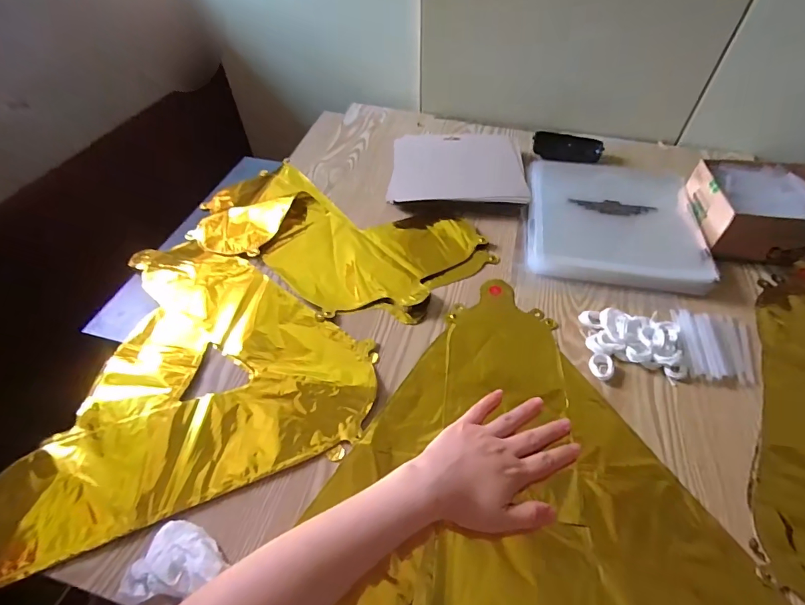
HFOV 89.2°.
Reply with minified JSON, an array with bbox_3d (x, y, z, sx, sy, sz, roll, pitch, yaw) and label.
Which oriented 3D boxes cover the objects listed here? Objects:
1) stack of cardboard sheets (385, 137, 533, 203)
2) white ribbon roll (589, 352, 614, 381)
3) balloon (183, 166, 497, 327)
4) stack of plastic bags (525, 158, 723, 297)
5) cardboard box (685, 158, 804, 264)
[{"bbox_3d":[0.083,-0.210,0.630,0.200,0.007,0.138,0,62,3],"label":"stack of cardboard sheets"},{"bbox_3d":[0.208,0.065,0.424,0.025,0.010,0.026,-1,51,1],"label":"white ribbon roll"},{"bbox_3d":[-0.112,-0.100,0.567,0.420,0.015,0.207,24,55,19],"label":"balloon"},{"bbox_3d":[0.283,-0.116,0.562,0.211,0.034,0.225,8,51,8],"label":"stack of plastic bags"},{"bbox_3d":[0.482,-0.115,0.529,0.191,0.068,0.139,3,51,4],"label":"cardboard box"}]

